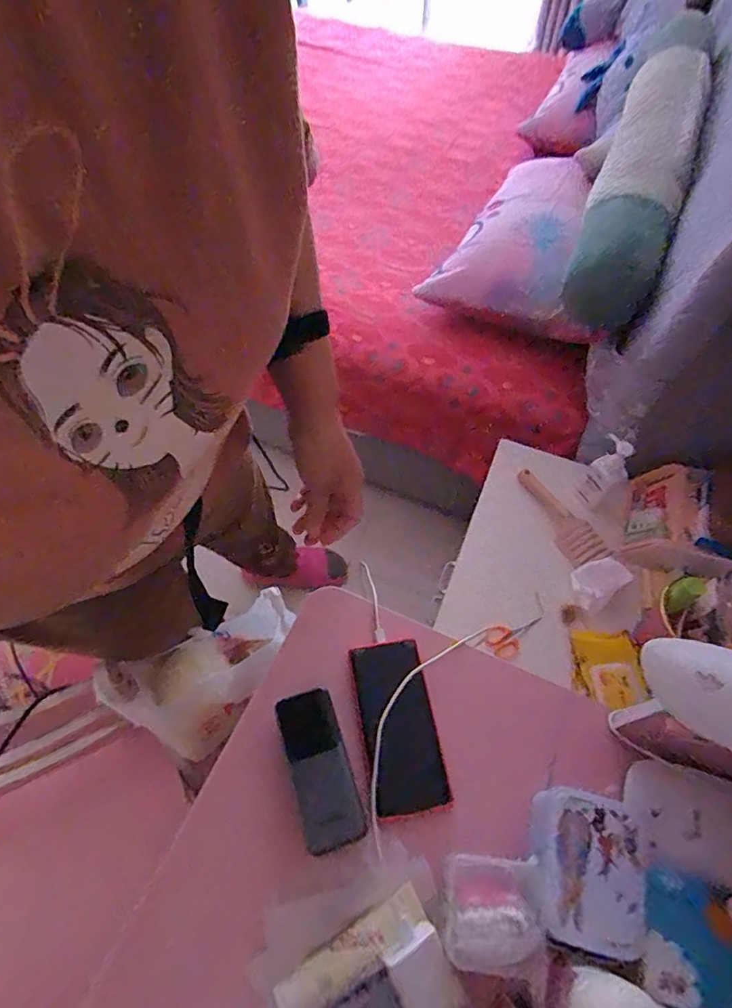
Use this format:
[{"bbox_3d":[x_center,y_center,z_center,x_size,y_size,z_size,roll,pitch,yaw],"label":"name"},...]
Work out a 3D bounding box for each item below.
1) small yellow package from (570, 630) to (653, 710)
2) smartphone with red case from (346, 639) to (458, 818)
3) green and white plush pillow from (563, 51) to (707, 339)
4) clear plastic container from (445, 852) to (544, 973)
[{"bbox_3d":[0.361,0.247,0.782,0.095,0.027,0.112,1,59,-1],"label":"small yellow package"},{"bbox_3d":[0.032,0.217,0.517,0.073,0.012,0.160,-9,60,-7],"label":"smartphone with red case"},{"bbox_3d":[0.592,-0.717,1.117,0.166,0.187,0.865,21,61,11],"label":"green and white plush pillow"},{"bbox_3d":[0.097,0.320,0.412,0.069,0.061,0.068,8,59,3],"label":"clear plastic container"}]

